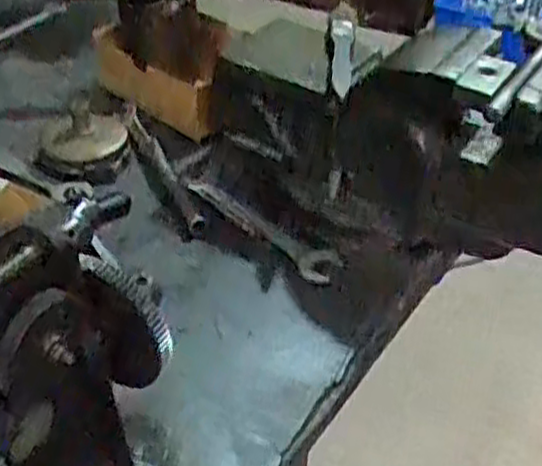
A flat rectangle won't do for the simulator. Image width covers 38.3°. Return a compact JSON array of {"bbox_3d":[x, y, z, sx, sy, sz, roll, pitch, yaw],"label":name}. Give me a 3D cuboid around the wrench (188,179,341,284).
[{"bbox_3d":[-0.010,-0.007,0.612,0.144,0.007,0.027,28,44,27],"label":"wrench"}]

